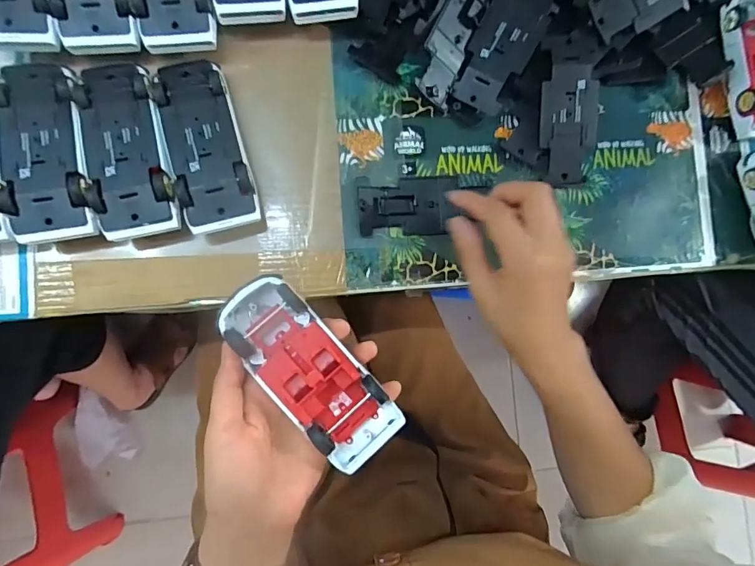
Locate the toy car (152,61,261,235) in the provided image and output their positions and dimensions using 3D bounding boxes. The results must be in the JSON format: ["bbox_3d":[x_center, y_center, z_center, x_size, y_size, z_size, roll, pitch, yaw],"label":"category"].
[{"bbox_3d":[-0.127,-0.100,0.343,0.051,0.042,0.121,-14,87,-8],"label":"toy car"}]

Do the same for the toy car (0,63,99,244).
[{"bbox_3d":[-0.232,-0.091,0.328,0.053,0.041,0.121,-7,86,-7],"label":"toy car"}]

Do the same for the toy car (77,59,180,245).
[{"bbox_3d":[-0.179,-0.096,0.336,0.054,0.042,0.124,-11,86,-8],"label":"toy car"}]

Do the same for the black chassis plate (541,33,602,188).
[{"bbox_3d":[0.160,-0.144,0.378,0.049,0.009,0.117,-2,100,-7],"label":"black chassis plate"}]

